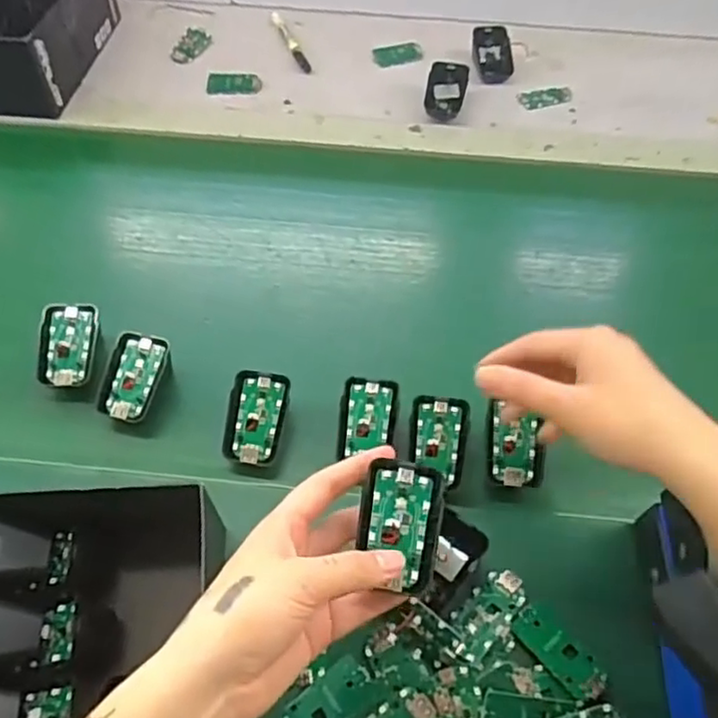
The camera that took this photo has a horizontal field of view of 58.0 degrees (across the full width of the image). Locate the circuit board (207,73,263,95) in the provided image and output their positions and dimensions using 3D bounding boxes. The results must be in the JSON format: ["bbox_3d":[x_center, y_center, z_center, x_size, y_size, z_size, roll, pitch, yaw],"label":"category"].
[{"bbox_3d":[-0.147,-0.326,0.767,0.061,0.005,0.030,2,80,-7],"label":"circuit board"}]

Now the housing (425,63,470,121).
[{"bbox_3d":[0.100,-0.307,0.742,0.044,0.035,0.061,9,55,5],"label":"housing"}]

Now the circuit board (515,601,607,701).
[{"bbox_3d":[0.128,0.187,0.413,0.026,0.008,0.062,-36,63,-23],"label":"circuit board"}]

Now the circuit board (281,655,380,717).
[{"bbox_3d":[-0.022,0.212,0.396,0.062,0.005,0.030,-29,61,-20],"label":"circuit board"}]

